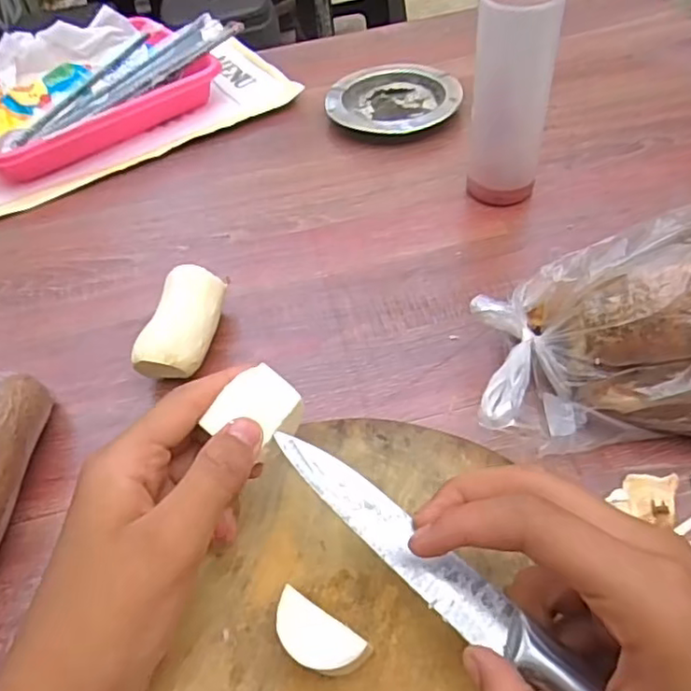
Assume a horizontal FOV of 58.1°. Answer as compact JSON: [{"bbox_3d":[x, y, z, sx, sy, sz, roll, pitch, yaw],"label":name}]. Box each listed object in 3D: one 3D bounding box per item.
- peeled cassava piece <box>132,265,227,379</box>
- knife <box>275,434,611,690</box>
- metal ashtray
[{"bbox_3d":[-0.094,-0.009,0.369,0.033,0.039,0.070,7,48,11],"label":"peeled cassava piece"},{"bbox_3d":[0.059,0.105,0.225,0.219,0.015,0.021,39,60,18],"label":"knife"},{"bbox_3d":[0.041,-0.207,0.533,0.110,0.022,0.101,-7,47,-1],"label":"metal ashtray"}]

